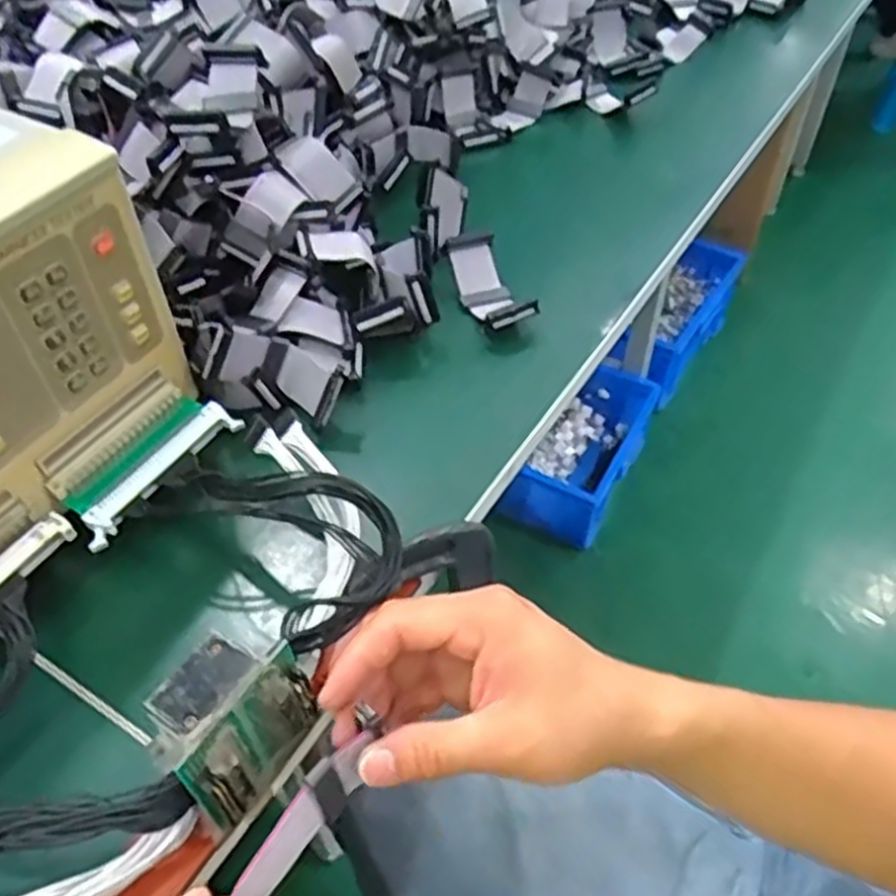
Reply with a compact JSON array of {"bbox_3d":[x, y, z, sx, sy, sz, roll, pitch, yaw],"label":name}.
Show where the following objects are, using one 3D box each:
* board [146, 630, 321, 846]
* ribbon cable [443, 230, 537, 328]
[{"bbox_3d":[-0.091,0.119,0.337,0.041,0.074,0.063,30,55,24],"label":"board"},{"bbox_3d":[0.032,-0.121,0.580,0.036,0.035,0.082,-18,51,-15],"label":"ribbon cable"}]

